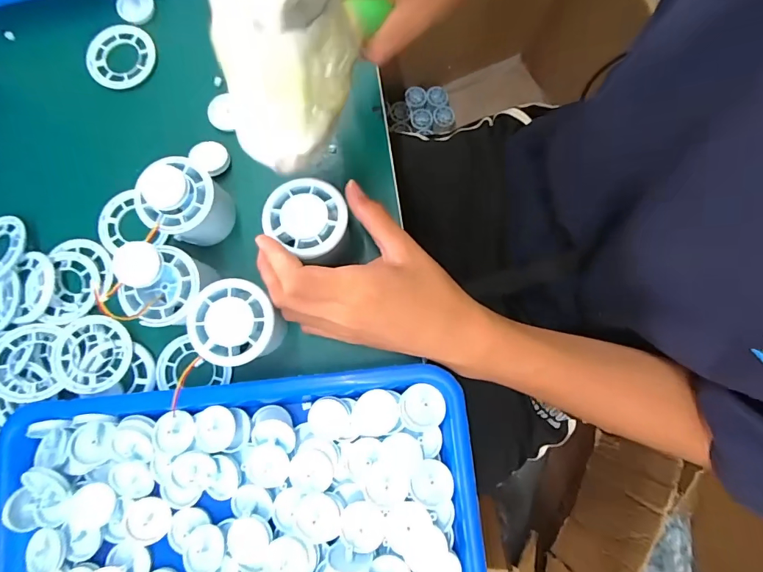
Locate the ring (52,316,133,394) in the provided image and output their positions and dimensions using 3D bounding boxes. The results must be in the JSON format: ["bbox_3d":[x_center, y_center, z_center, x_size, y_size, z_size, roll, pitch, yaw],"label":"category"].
[{"bbox_3d":[-0.220,0.052,0.320,0.056,0.010,0.056,-4,76,0],"label":"ring"}]

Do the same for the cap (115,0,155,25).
[{"bbox_3d":[-0.217,-0.247,0.368,0.031,0.005,0.031,0,93,-8],"label":"cap"}]

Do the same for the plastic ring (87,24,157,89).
[{"bbox_3d":[-0.227,-0.200,0.364,0.056,0.004,0.056,0,85,-4],"label":"plastic ring"}]

